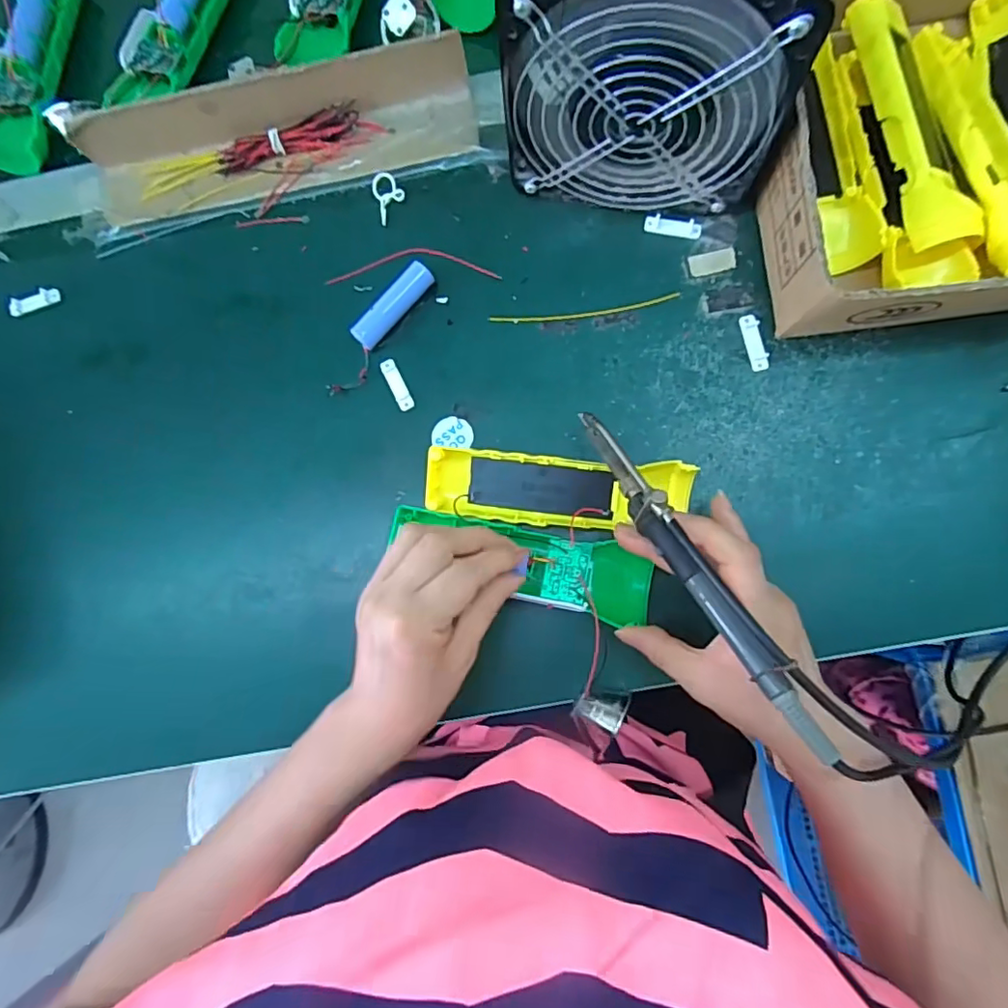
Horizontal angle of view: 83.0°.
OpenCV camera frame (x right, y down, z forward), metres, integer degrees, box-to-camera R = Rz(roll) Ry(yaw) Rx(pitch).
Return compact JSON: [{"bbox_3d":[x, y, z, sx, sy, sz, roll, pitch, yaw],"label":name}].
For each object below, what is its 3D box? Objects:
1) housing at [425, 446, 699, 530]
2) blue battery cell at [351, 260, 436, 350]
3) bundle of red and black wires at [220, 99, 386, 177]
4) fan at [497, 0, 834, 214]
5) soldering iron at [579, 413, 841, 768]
[{"bbox_3d":[0.033,-0.008,0.356,0.163,0.021,0.043,3,86,6],"label":"housing"},{"bbox_3d":[-0.074,-0.133,0.384,0.017,0.016,0.066,43,87,8],"label":"blue battery cell"},{"bbox_3d":[-0.145,-0.259,0.403,0.116,0.016,0.022,-11,81,3],"label":"bundle of red and black wires"},{"bbox_3d":[0.080,-0.237,0.319,0.151,0.148,0.067,8,84,6],"label":"fan"},{"bbox_3d":[0.091,0.030,0.283,0.014,0.021,0.195,-31,66,3],"label":"soldering iron"}]

